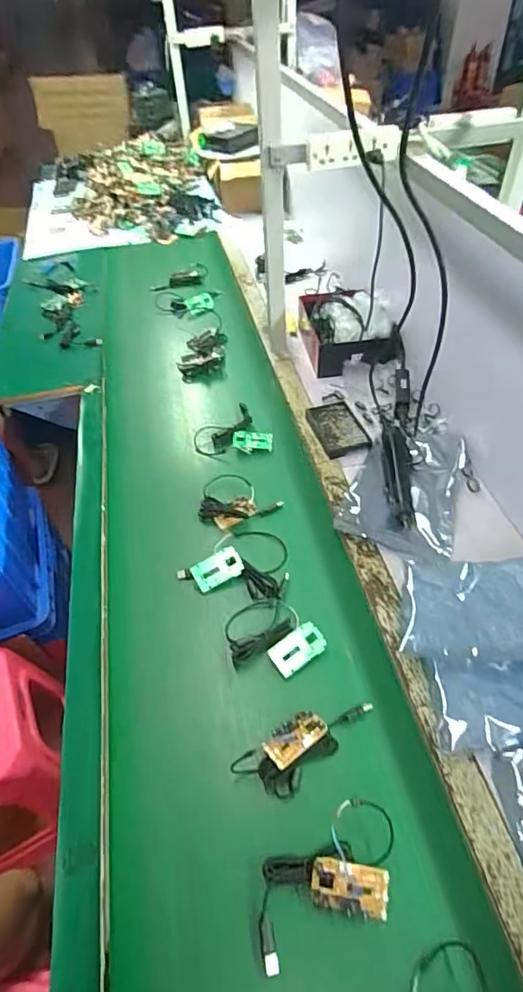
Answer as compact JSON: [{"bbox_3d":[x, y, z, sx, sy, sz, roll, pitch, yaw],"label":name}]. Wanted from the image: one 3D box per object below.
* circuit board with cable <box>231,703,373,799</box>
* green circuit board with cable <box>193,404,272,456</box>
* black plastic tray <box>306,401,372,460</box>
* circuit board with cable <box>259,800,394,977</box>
[{"bbox_3d":[0.058,0.313,0.622,0.179,0.036,0.067,-30,57,-18],"label":"circuit board with cable"},{"bbox_3d":[-0.066,-0.123,1.016,0.142,0.027,0.157,-25,56,-15],"label":"green circuit board with cable"},{"bbox_3d":[0.156,-0.134,1.004,0.096,0.022,0.143,-15,54,-8],"label":"black plastic tray"},{"bbox_3d":[0.070,0.410,0.528,0.168,0.025,0.102,-17,54,-9],"label":"circuit board with cable"}]

